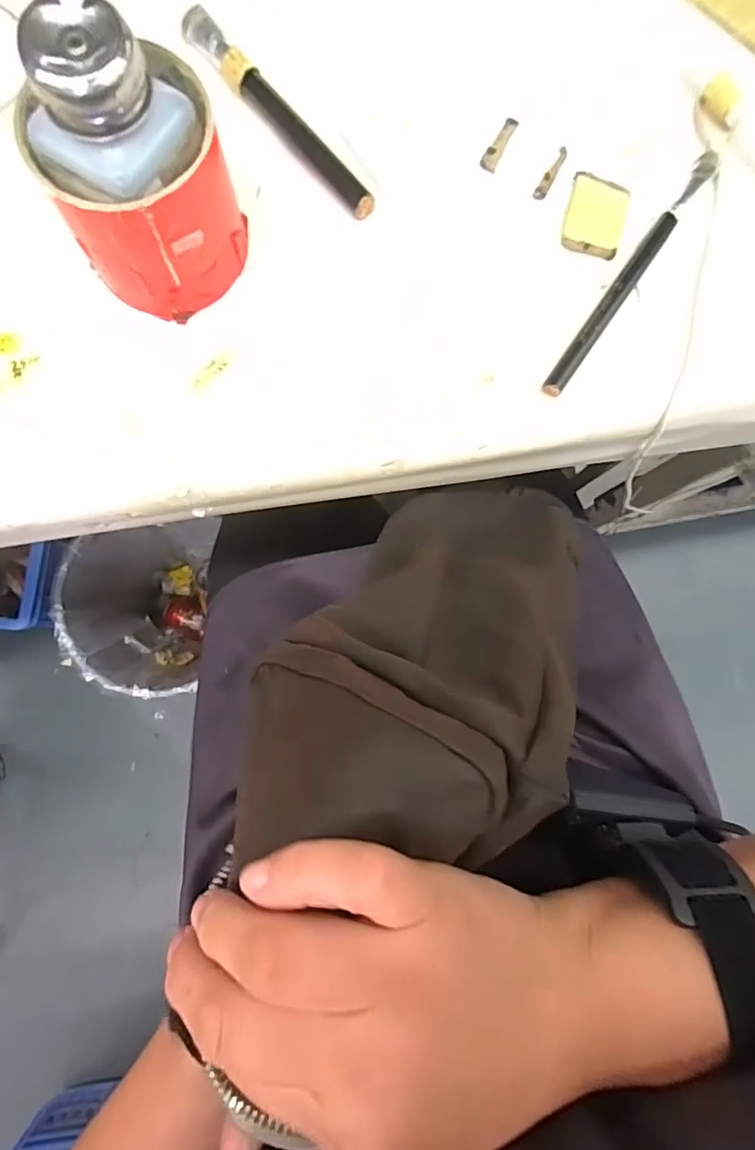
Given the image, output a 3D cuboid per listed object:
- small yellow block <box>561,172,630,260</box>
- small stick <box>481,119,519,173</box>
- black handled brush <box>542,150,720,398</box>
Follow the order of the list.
[{"bbox_3d":[0.113,-0.185,0.279,0.030,0.004,0.041,13,84,0],"label":"small yellow block"},{"bbox_3d":[0.064,-0.224,0.283,0.008,0.004,0.029,27,85,3],"label":"small stick"},{"bbox_3d":[0.128,-0.155,0.275,0.013,0.010,0.160,35,85,3],"label":"black handled brush"}]

